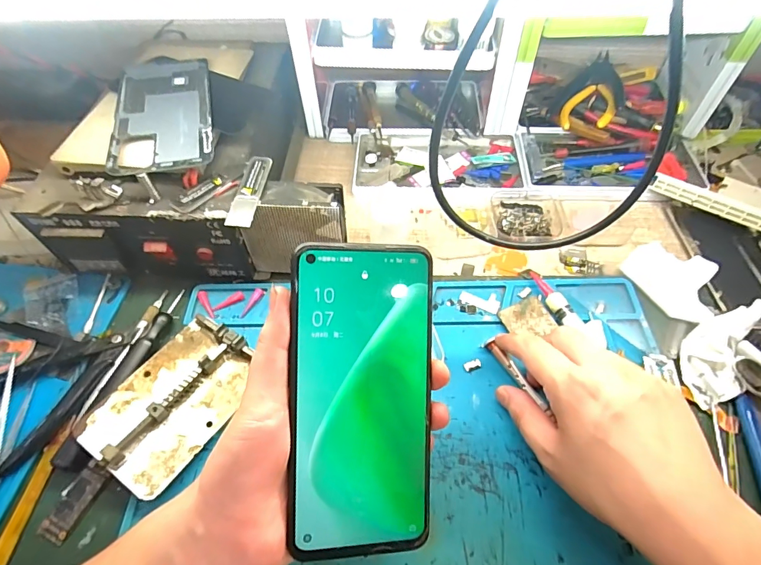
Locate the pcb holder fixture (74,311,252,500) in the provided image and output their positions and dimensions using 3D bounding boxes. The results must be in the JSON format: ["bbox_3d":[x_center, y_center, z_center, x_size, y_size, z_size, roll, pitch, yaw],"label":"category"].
[{"bbox_3d":[-0.147,0.082,0.302,0.077,0.021,0.117,26,60,17],"label":"pcb holder fixture"}]

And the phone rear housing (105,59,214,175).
[{"bbox_3d":[-0.177,-0.142,0.343,0.073,0.004,0.153,-10,55,-10],"label":"phone rear housing"}]

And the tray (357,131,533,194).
[{"bbox_3d":[0.062,-0.134,0.458,0.175,0.020,0.097,1,56,2],"label":"tray"}]

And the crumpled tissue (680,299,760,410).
[{"bbox_3d":[0.257,0.052,0.317,0.039,0.025,0.090,29,76,19],"label":"crumpled tissue"}]

